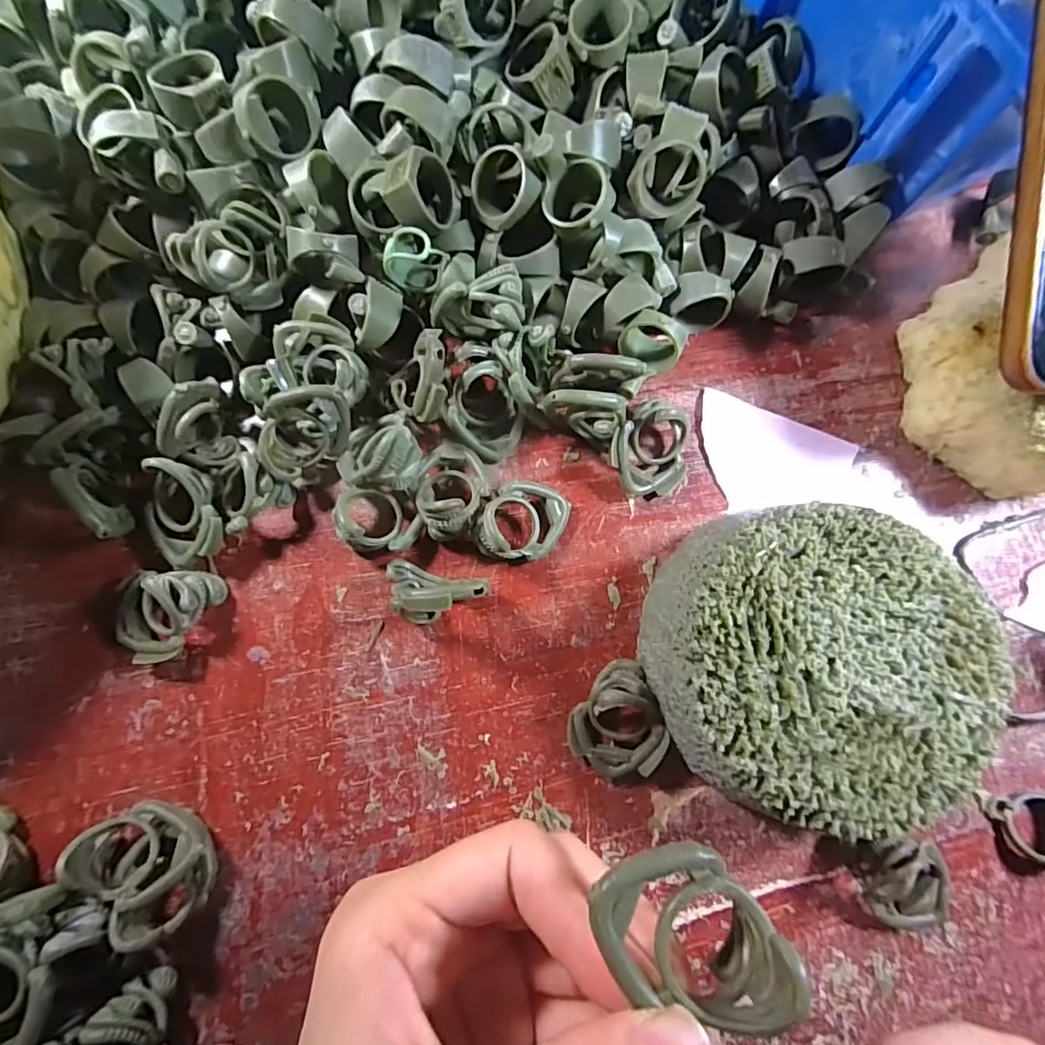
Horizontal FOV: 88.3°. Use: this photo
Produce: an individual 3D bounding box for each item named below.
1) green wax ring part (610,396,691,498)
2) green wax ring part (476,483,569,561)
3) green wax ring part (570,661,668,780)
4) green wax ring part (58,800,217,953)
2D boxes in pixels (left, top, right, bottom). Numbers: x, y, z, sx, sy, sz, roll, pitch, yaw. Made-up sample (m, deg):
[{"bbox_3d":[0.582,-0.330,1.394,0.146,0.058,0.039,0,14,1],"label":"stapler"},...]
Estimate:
[{"bbox_3d":[0.050,-0.028,0.212,0.031,0.018,0.034,5,81,1],"label":"green wax ring part"},{"bbox_3d":[0.001,0.000,0.202,0.028,0.027,0.033,24,82,4],"label":"green wax ring part"},{"bbox_3d":[0.037,0.072,0.193,0.033,0.021,0.038,29,82,5],"label":"green wax ring part"},{"bbox_3d":[-0.124,0.115,0.180,0.032,0.026,0.041,-33,82,-5],"label":"green wax ring part"}]

